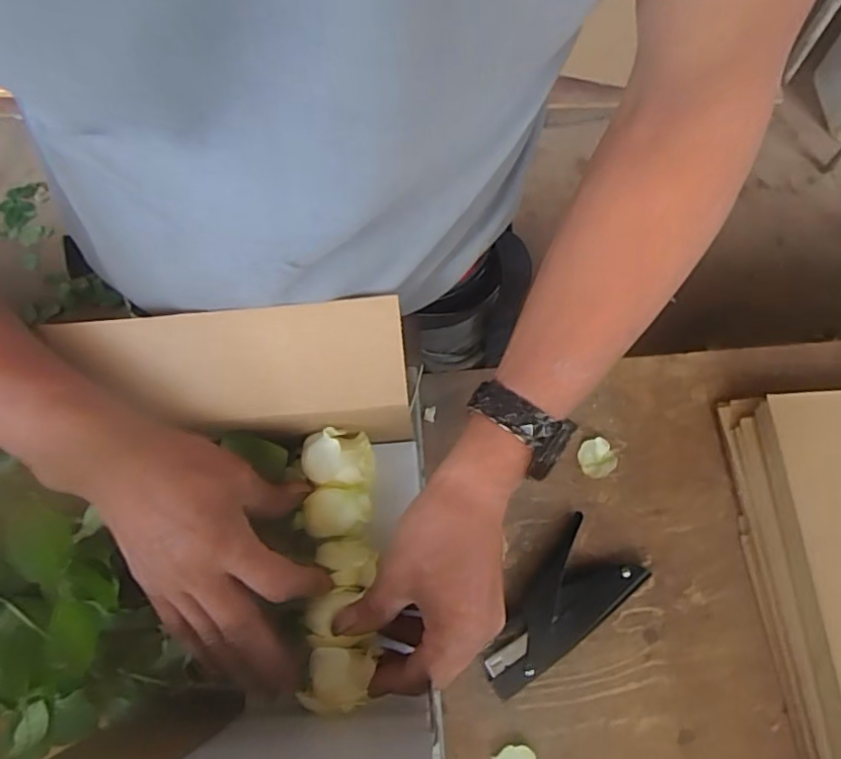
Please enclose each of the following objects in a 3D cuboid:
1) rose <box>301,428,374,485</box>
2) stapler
[{"bbox_3d":[-0.058,0.053,0.396,0.047,0.038,0.034,-7,70,-1],"label":"rose"},{"bbox_3d":[0.111,0.192,0.475,0.067,0.029,0.145,39,75,15],"label":"stapler"}]

